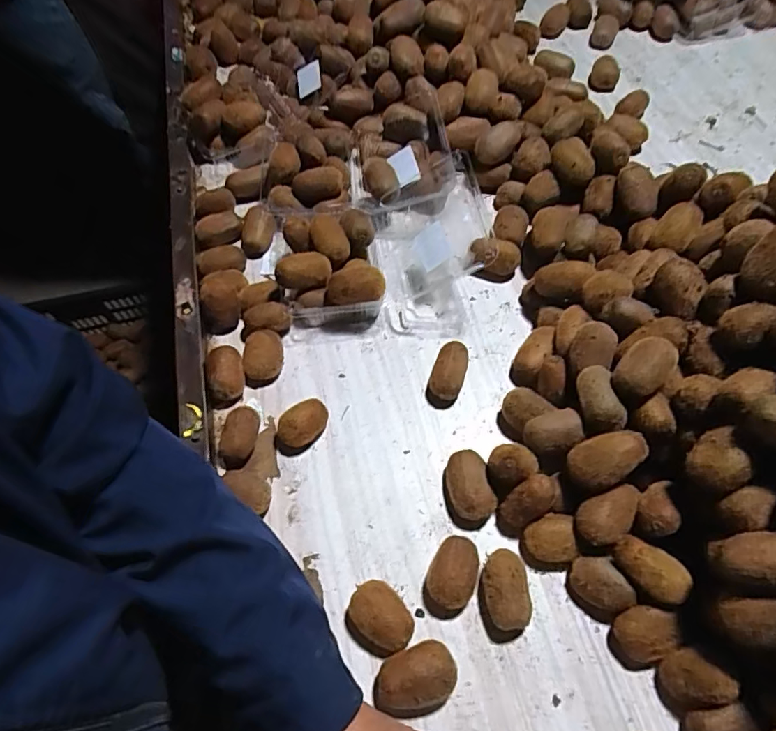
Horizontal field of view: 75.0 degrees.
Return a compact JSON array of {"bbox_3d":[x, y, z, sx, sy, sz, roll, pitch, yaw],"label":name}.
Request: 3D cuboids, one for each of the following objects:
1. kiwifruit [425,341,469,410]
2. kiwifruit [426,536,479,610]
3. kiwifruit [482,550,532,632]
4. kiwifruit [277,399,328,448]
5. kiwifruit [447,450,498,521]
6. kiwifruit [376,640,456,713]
[{"bbox_3d":[0.068,0.010,0.567,0.036,0.035,0.071,17,63,13],"label":"kiwifruit"},{"bbox_3d":[0.062,0.193,0.473,0.042,0.038,0.062,24,64,16],"label":"kiwifruit"},{"bbox_3d":[0.107,0.206,0.464,0.039,0.039,0.064,-6,60,0],"label":"kiwifruit"},{"bbox_3d":[-0.090,0.061,0.538,0.057,0.037,0.037,-38,65,-17],"label":"kiwifruit"},{"bbox_3d":[0.078,0.120,0.506,0.046,0.037,0.069,-11,60,-3],"label":"kiwifruit"},{"bbox_3d":[0.025,0.264,0.426,0.065,0.039,0.044,-23,62,-10],"label":"kiwifruit"}]

